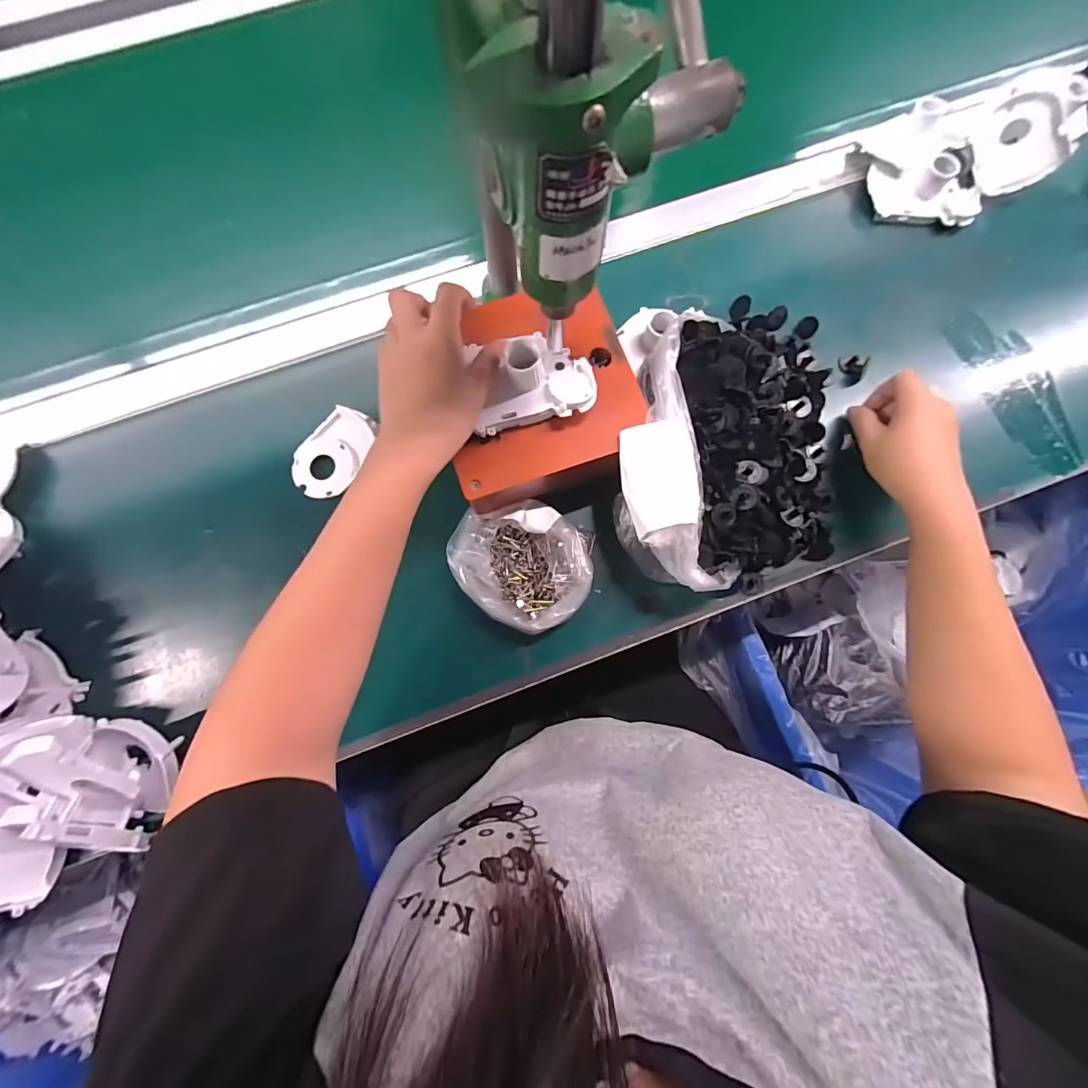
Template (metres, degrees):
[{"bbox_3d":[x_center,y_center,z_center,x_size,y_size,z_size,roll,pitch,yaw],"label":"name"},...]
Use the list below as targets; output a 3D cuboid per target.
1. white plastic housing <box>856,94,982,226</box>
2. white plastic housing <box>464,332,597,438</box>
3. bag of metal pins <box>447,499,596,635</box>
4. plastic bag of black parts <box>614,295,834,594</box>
[{"bbox_3d":[0.373,-0.374,0.453,0.098,0.037,0.113,3,78,0],"label":"white plastic housing"},{"bbox_3d":[-0.008,-0.116,0.329,0.084,0.029,0.054,-12,82,-3],"label":"white plastic housing"},{"bbox_3d":[-0.019,0.015,0.382,0.112,0.030,0.102,9,78,1],"label":"bag of metal pins"},{"bbox_3d":[0.157,-0.098,0.377,0.190,0.080,0.273,6,79,1],"label":"plastic bag of black parts"}]

